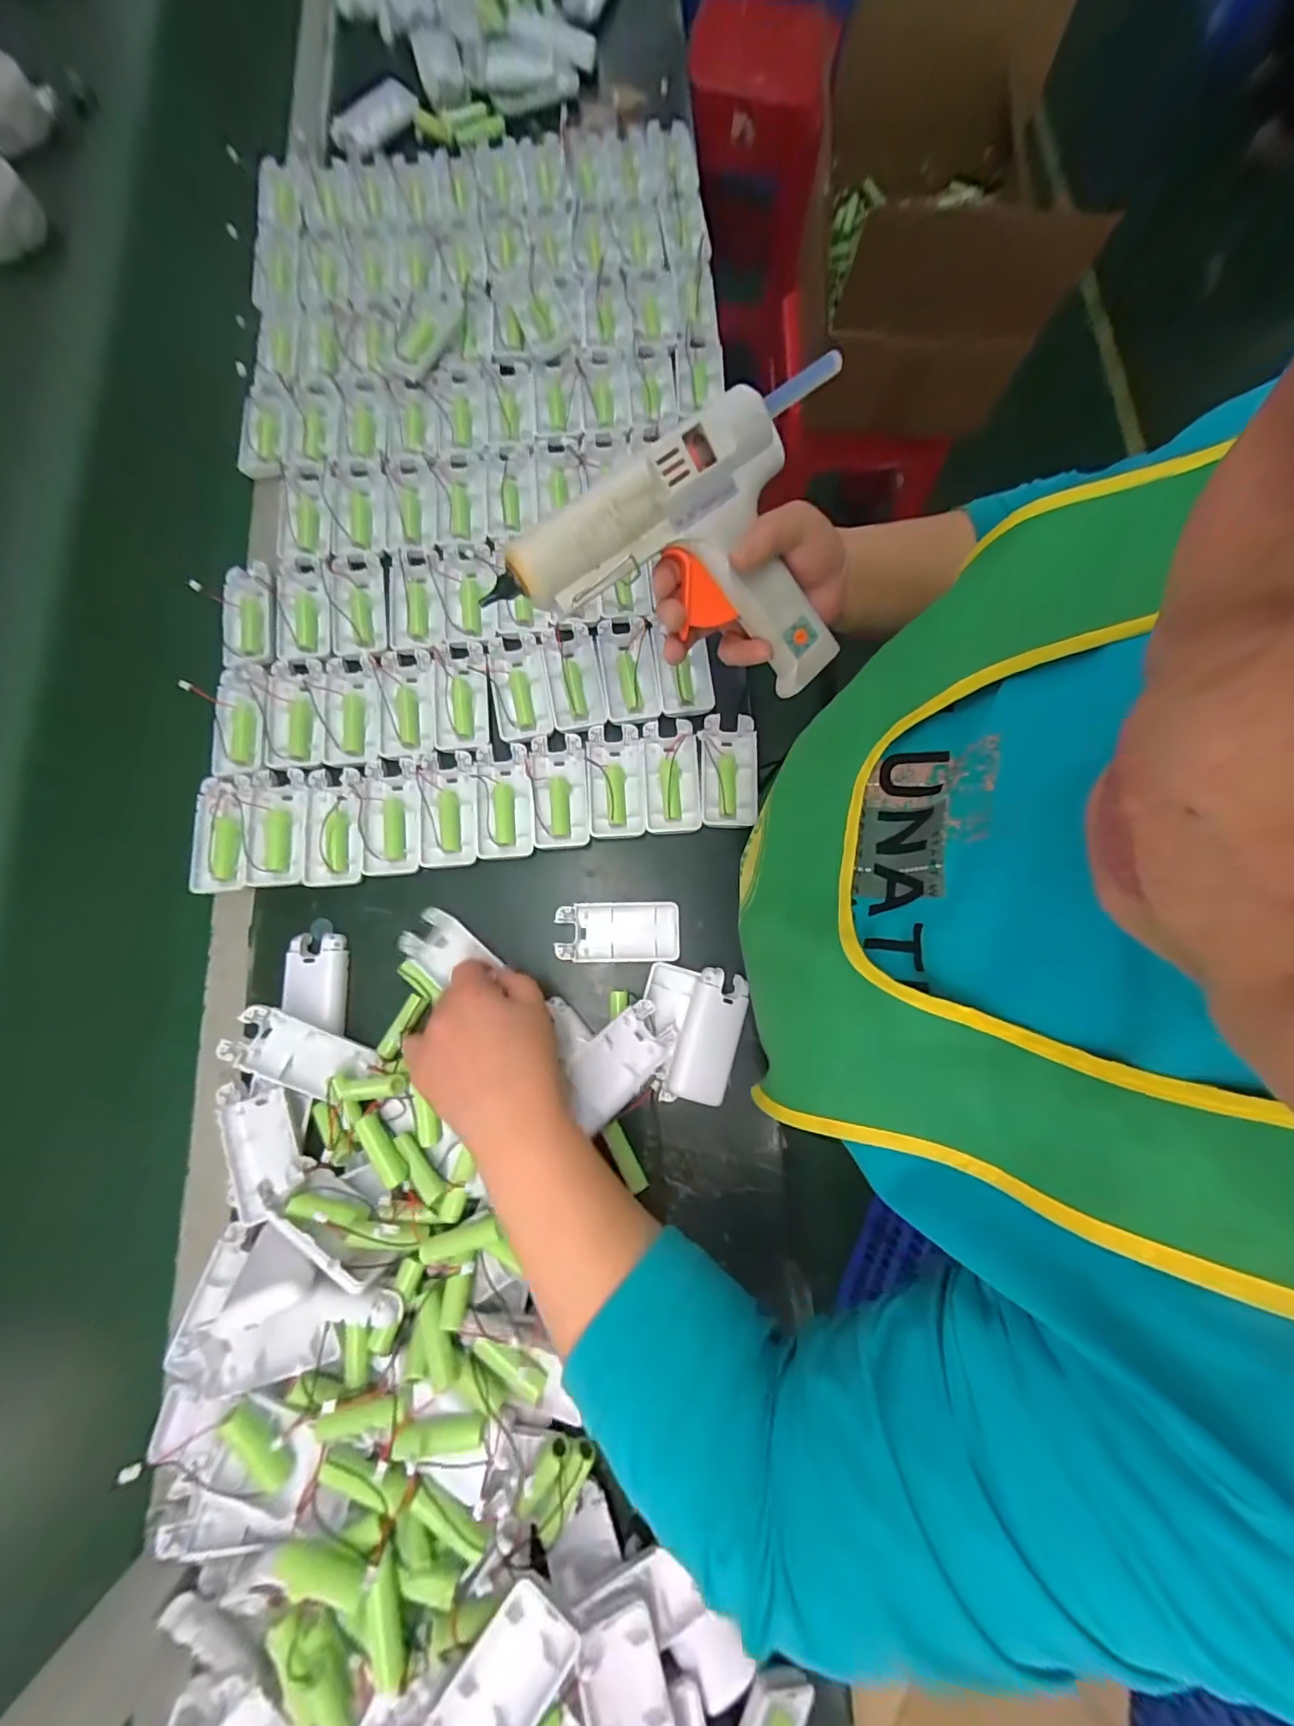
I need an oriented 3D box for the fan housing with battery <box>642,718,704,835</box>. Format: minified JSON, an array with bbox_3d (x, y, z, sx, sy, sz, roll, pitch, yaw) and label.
[{"bbox_3d":[0.021,-0.071,0.451,0.045,0.015,0.093,-2,79,-1],"label":"fan housing with battery"}]

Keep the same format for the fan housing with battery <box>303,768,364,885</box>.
[{"bbox_3d":[-0.252,-0.030,0.437,0.045,0.015,0.093,-6,79,-1],"label":"fan housing with battery"}]

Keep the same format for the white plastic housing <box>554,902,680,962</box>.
[{"bbox_3d":[-0.022,0.053,0.428,0.094,0.014,0.045,0,79,0],"label":"white plastic housing"}]

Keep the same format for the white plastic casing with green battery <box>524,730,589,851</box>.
[{"bbox_3d":[-0.072,-0.058,0.450,0.044,0.014,0.093,-5,79,-1],"label":"white plastic casing with green battery"}]

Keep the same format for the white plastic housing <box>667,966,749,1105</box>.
[{"bbox_3d":[0.047,0.126,0.405,0.044,0.022,0.092,16,80,3],"label":"white plastic housing"}]

